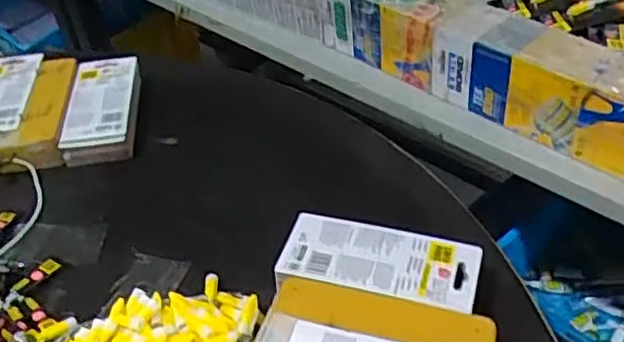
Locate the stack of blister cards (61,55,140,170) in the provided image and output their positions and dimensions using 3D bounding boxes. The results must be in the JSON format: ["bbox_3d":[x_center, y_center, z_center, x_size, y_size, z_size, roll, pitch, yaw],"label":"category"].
[{"bbox_3d":[-0.237,-0.076,0.763,0.075,0.034,0.171,-9,40,-3],"label":"stack of blister cards"}]

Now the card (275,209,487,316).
[{"bbox_3d":[0.056,0.070,0.549,0.158,0.008,0.071,8,42,17],"label":"card"}]

